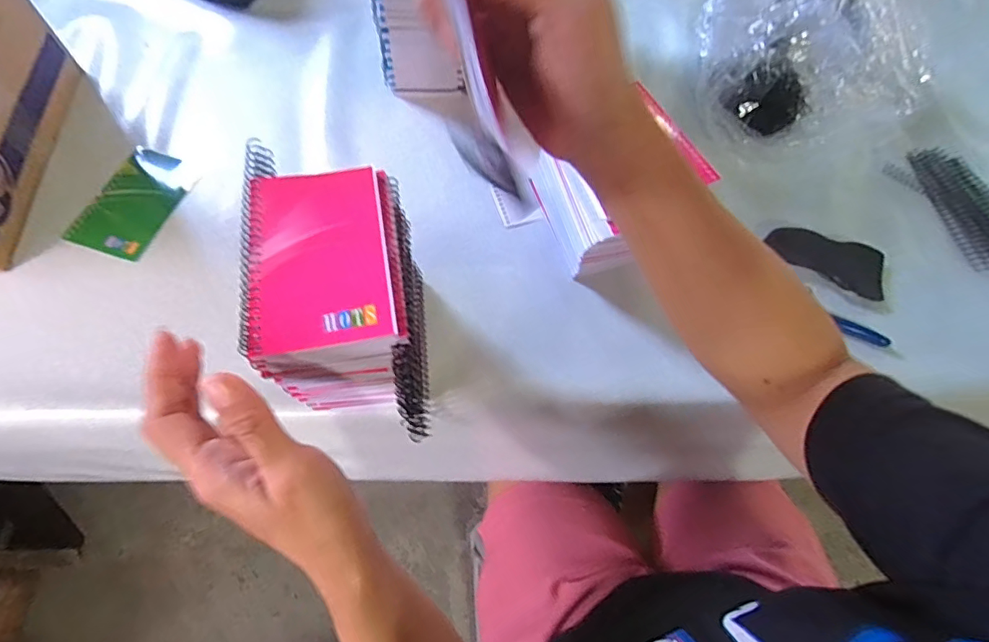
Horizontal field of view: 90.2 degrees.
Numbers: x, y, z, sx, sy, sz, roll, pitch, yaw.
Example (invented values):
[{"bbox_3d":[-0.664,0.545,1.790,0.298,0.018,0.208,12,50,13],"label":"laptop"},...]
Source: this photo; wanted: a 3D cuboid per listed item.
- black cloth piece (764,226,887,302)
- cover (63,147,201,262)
[{"bbox_3d":[0.348,-0.069,0.512,0.120,0.010,0.062,27,67,10],"label":"black cloth piece"},{"bbox_3d":[-0.370,-0.123,0.510,0.078,0.004,0.122,22,69,3],"label":"cover"}]

